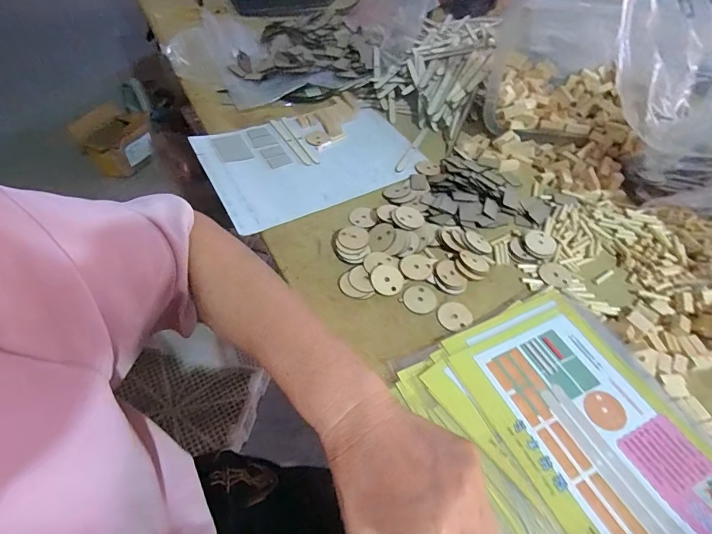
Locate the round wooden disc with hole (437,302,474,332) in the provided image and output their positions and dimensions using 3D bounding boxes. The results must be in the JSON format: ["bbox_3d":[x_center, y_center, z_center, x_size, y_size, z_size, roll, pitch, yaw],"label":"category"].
[{"bbox_3d":[0.101,0.050,0.411,0.033,0.004,0.032,1,51,-2],"label":"round wooden disc with hole"}]

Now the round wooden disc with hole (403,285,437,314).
[{"bbox_3d":[0.068,0.034,0.423,0.034,0.004,0.031,1,51,-2],"label":"round wooden disc with hole"}]

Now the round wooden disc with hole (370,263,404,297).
[{"bbox_3d":[0.034,0.012,0.429,0.034,0.006,0.037,1,51,-2],"label":"round wooden disc with hole"}]

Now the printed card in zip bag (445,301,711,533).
[{"bbox_3d":[0.204,0.140,0.322,0.158,0.014,0.234,-20,50,-15],"label":"printed card in zip bag"}]

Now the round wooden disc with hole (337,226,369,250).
[{"bbox_3d":[-0.003,-0.033,0.454,0.034,0.004,0.030,4,62,0],"label":"round wooden disc with hole"}]

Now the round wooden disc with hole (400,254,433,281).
[{"bbox_3d":[0.066,-0.001,0.437,0.034,0.004,0.030,-13,53,-13],"label":"round wooden disc with hole"}]

